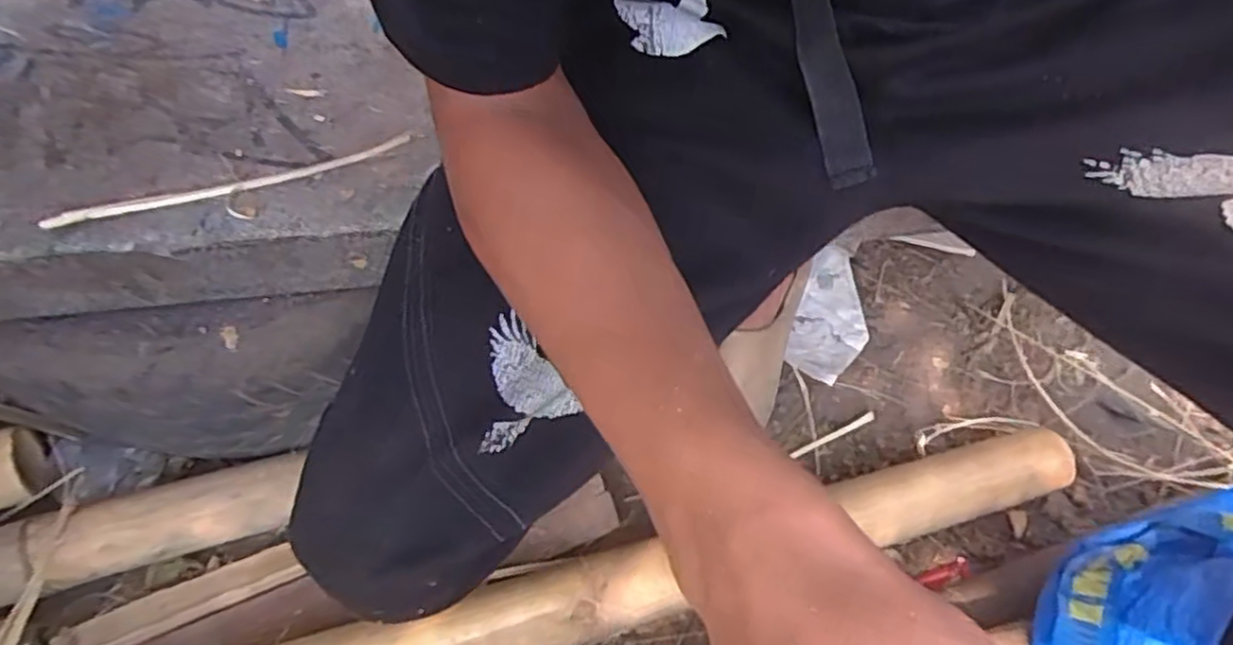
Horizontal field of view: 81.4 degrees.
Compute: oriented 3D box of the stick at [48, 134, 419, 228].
[{"bbox_3d":[-0.247,-0.092,0.471,0.222,0.015,0.013,-17,65,-12],"label":"stick"}]

